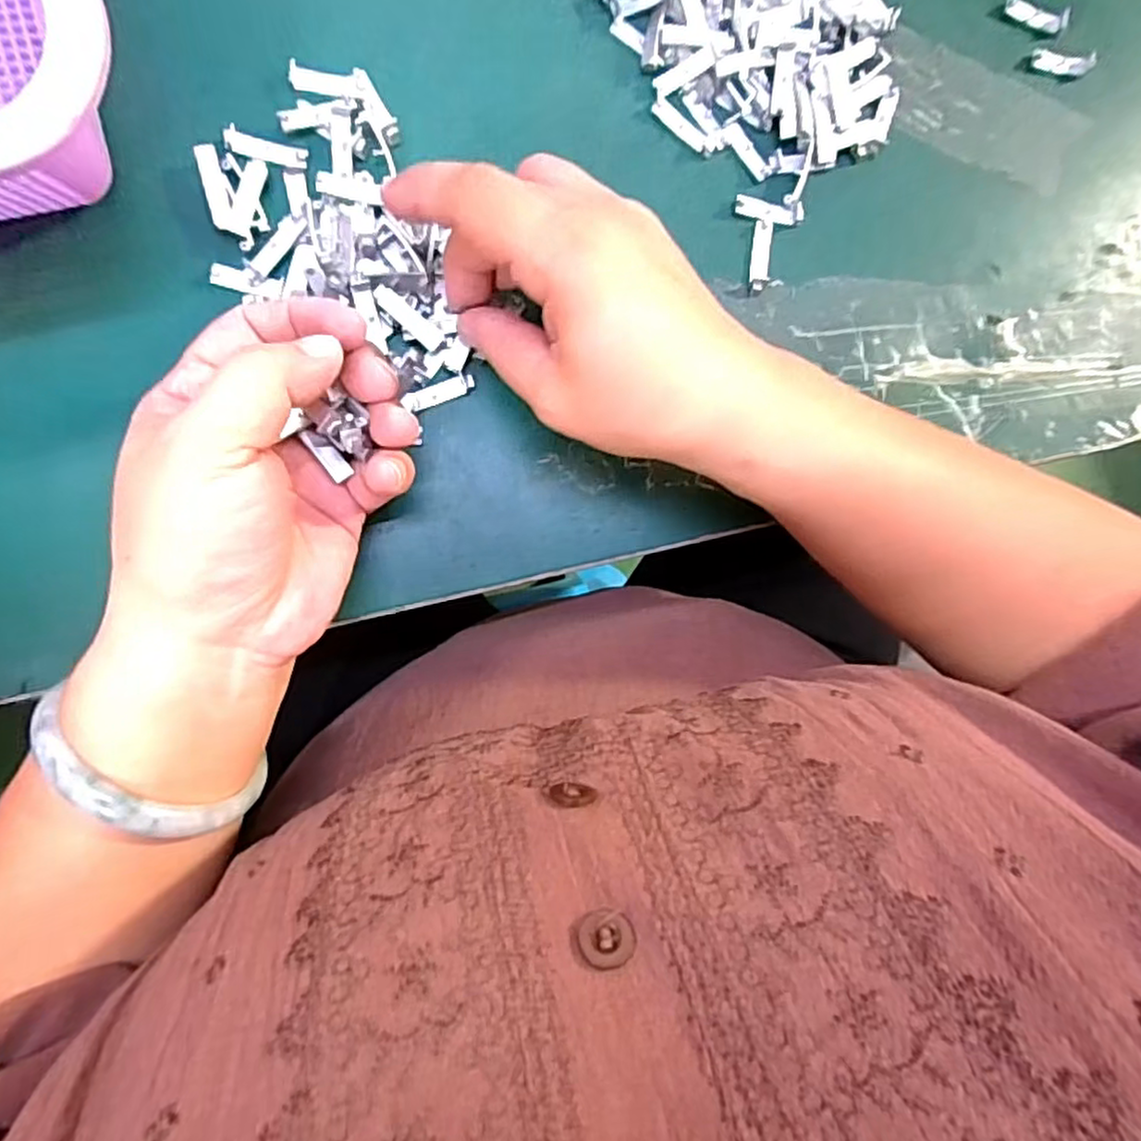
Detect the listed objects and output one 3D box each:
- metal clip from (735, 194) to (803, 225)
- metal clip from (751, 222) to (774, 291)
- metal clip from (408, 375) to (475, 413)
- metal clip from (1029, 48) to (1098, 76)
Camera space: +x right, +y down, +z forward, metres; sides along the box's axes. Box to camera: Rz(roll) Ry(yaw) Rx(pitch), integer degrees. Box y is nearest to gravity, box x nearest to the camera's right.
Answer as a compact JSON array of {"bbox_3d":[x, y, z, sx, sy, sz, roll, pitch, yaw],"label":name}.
[{"bbox_3d":[0.082,-0.148,0.283,0.028,0.004,0.008,6,89,-9],"label":"metal clip"},{"bbox_3d":[0.080,-0.130,0.283,0.009,0.004,0.028,3,90,-9],"label":"metal clip"},{"bbox_3d":[-0.049,-0.068,0.262,0.026,0.004,0.007,-22,93,-8],"label":"metal clip"},{"bbox_3d":[0.219,-0.226,0.305,0.031,0.006,0.009,0,90,-9],"label":"metal clip"}]

